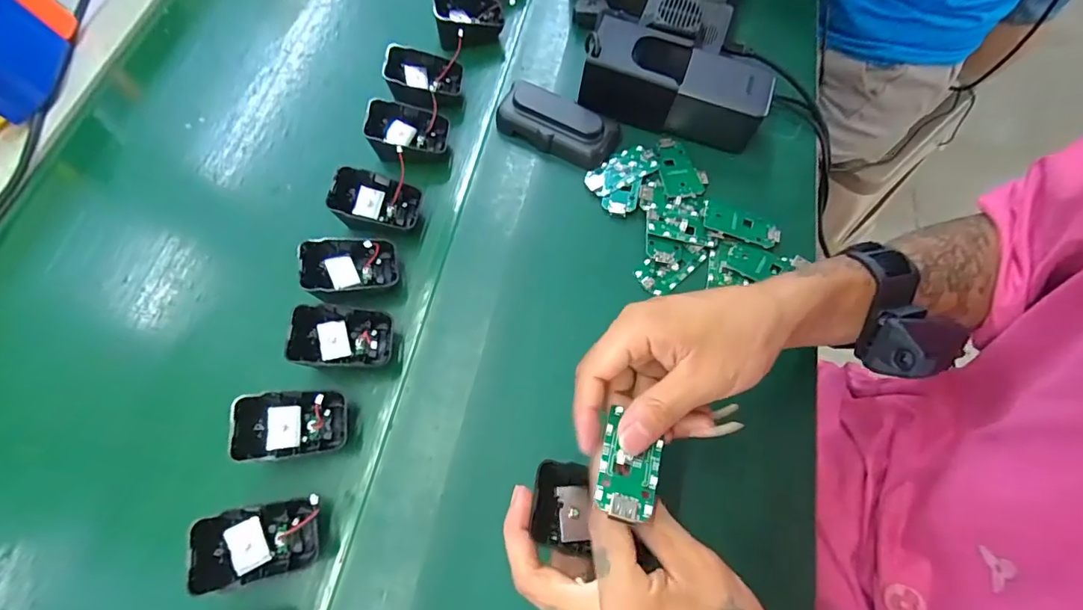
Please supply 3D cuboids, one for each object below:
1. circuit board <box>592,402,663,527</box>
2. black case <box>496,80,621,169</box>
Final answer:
[{"bbox_3d":[0.047,0.083,0.256,0.031,0.004,0.059,13,48,7],"label":"circuit board"},{"bbox_3d":[0.013,-0.161,0.428,0.107,0.028,0.047,25,70,12],"label":"black case"}]

